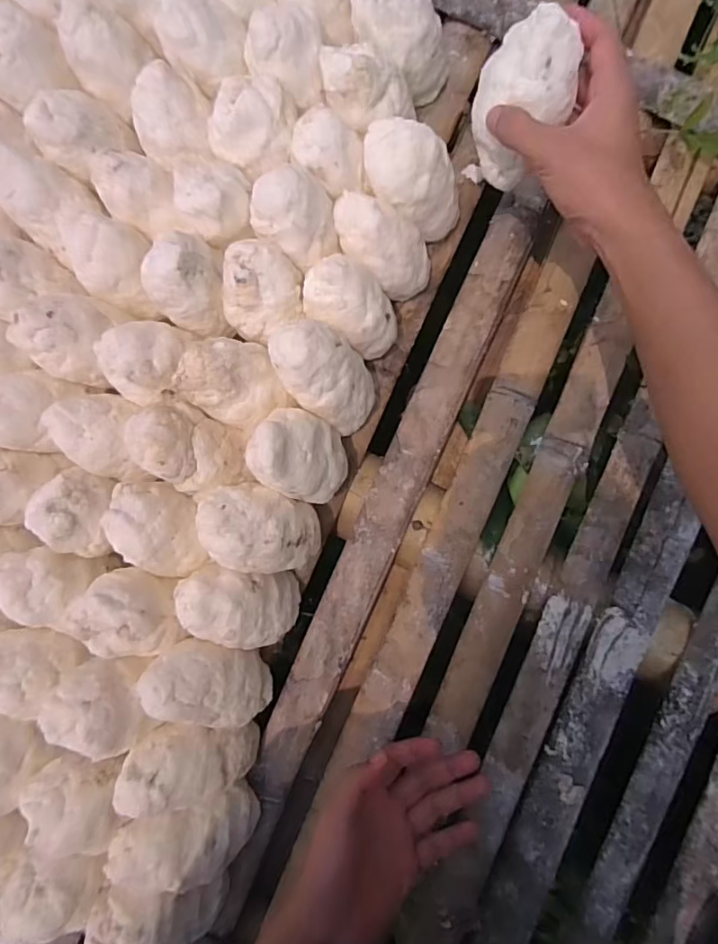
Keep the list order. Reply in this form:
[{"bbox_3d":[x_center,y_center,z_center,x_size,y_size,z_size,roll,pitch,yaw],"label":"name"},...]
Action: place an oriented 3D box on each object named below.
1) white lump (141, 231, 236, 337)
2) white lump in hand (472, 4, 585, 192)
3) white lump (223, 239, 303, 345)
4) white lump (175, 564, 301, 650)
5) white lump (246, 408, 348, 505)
[{"bbox_3d":[-0.140,-0.149,0.424,0.061,0.070,0.064,-5,84,0],"label":"white lump"},{"bbox_3d":[0.117,-0.270,0.391,0.064,0.090,0.061,21,85,2],"label":"white lump in hand"},{"bbox_3d":[-0.077,-0.142,0.424,0.059,0.044,0.062,4,84,1],"label":"white lump"},{"bbox_3d":[-0.103,0.109,0.435,0.073,0.074,0.062,9,84,1],"label":"white lump"},{"bbox_3d":[-0.044,-0.014,0.419,0.067,0.075,0.067,0,84,0],"label":"white lump"}]

